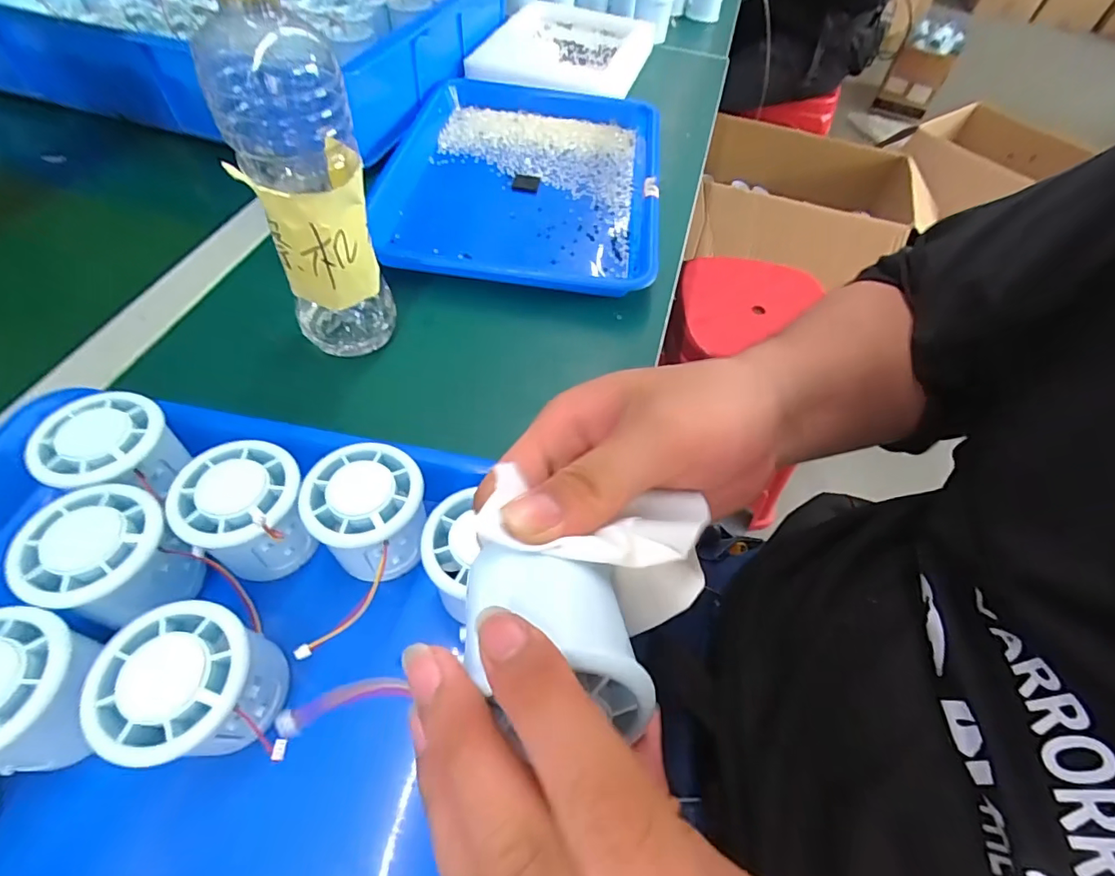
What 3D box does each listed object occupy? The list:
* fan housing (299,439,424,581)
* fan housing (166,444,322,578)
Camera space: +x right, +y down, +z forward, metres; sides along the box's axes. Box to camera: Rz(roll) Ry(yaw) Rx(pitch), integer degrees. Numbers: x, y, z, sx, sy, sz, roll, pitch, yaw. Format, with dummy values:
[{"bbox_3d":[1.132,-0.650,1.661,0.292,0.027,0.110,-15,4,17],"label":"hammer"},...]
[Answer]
[{"bbox_3d":[-0.096,0.043,0.276,0.056,0.059,0.057,2,54,-3],"label":"fan housing"},{"bbox_3d":[-0.156,0.041,0.271,0.054,0.059,0.055,2,54,-3],"label":"fan housing"}]

